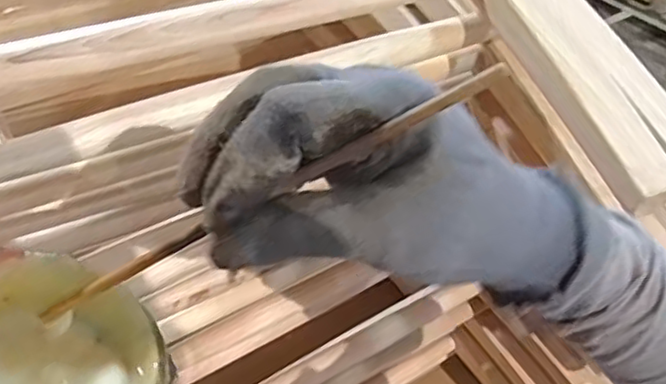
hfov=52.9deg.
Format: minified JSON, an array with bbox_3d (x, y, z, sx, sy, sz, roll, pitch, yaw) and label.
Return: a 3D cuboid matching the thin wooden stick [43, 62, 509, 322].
[{"bbox_3d":[-0.033,0.007,0.222,0.192,0.006,0.005,-28,38,23],"label":"thin wooden stick"}]

